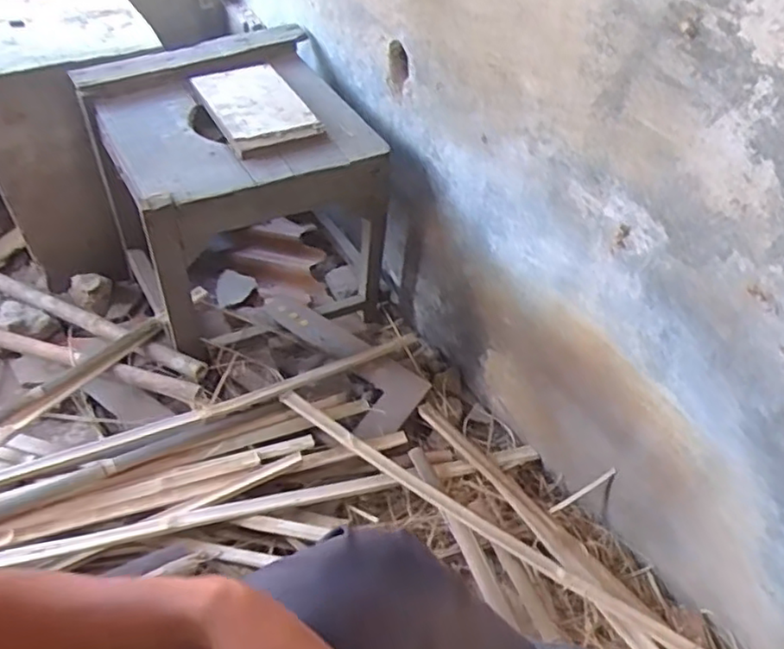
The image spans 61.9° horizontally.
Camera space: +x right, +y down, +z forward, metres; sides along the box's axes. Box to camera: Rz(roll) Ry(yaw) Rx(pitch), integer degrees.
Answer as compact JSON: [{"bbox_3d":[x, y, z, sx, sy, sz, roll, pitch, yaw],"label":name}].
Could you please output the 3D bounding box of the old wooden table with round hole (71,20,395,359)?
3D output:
[{"bbox_3d":[-0.290,-0.248,1.281,0.428,0.419,0.460,-23,51,-21],"label":"old wooden table with round hole"}]

